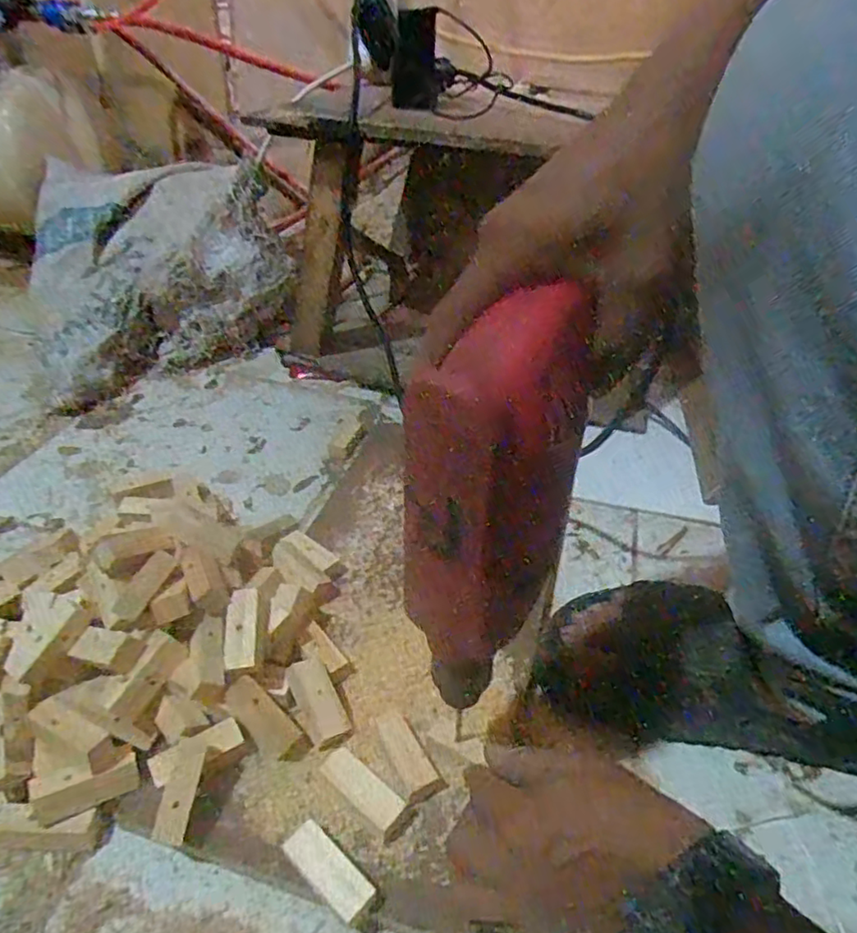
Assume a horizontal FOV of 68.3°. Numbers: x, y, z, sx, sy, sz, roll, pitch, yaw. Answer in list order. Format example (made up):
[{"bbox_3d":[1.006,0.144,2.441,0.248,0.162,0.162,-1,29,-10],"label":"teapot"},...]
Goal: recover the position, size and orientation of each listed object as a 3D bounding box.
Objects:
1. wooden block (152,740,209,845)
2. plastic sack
[{"bbox_3d":[-0.136,0.177,0.349,0.017,0.007,0.054,1,39,-3],"label":"wooden block"},{"bbox_3d":[-0.349,-0.243,0.792,0.291,0.180,0.283,-24,46,-30],"label":"plastic sack"}]

